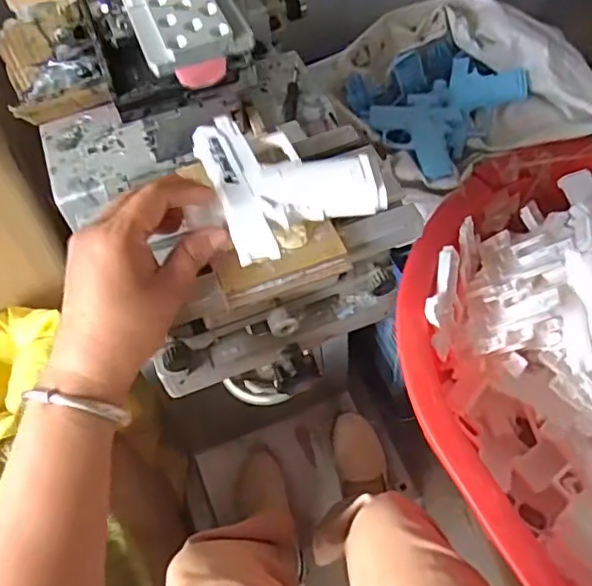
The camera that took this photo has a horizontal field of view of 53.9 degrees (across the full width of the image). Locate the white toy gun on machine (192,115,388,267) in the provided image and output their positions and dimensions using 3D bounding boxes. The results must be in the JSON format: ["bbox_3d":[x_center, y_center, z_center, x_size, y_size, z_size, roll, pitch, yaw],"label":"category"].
[{"bbox_3d":[-0.010,-0.087,0.395,0.100,0.016,0.136,-20,56,-8],"label":"white toy gun on machine"}]

